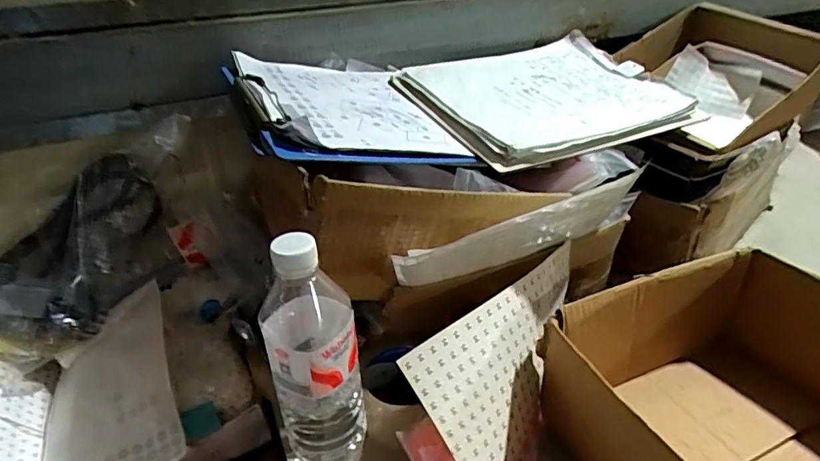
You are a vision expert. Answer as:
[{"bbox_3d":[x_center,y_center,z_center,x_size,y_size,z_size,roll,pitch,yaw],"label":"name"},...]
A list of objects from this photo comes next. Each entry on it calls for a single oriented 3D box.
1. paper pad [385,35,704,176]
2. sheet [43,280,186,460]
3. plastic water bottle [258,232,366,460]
[{"bbox_3d":[0.159,-0.167,0.634,0.305,0.027,0.230,-18,45,-23],"label":"paper pad"},{"bbox_3d":[-0.309,0.158,0.538,0.124,0.059,0.207,-16,33,-21],"label":"sheet"},{"bbox_3d":[-0.078,0.106,0.429,0.071,0.220,0.066,-6,31,-5],"label":"plastic water bottle"}]

